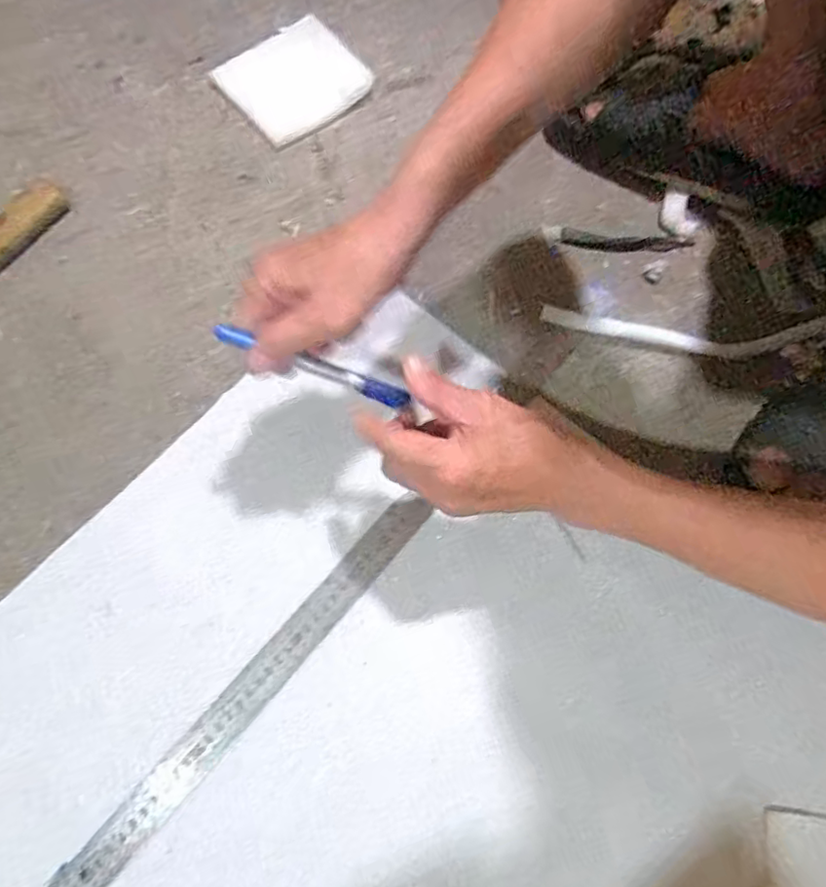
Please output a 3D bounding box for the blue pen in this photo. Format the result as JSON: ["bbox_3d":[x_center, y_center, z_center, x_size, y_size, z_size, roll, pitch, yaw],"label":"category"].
[{"bbox_3d":[-0.062,-0.048,0.379,0.127,0.013,0.010,20,72,-14],"label":"blue pen"}]

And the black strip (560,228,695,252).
[{"bbox_3d":[0.200,-0.188,0.560,0.121,0.004,0.021,6,73,0],"label":"black strip"}]

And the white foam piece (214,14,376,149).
[{"bbox_3d":[-0.118,-0.370,0.604,0.128,0.011,0.122,-38,78,-12],"label":"white foam piece"}]

